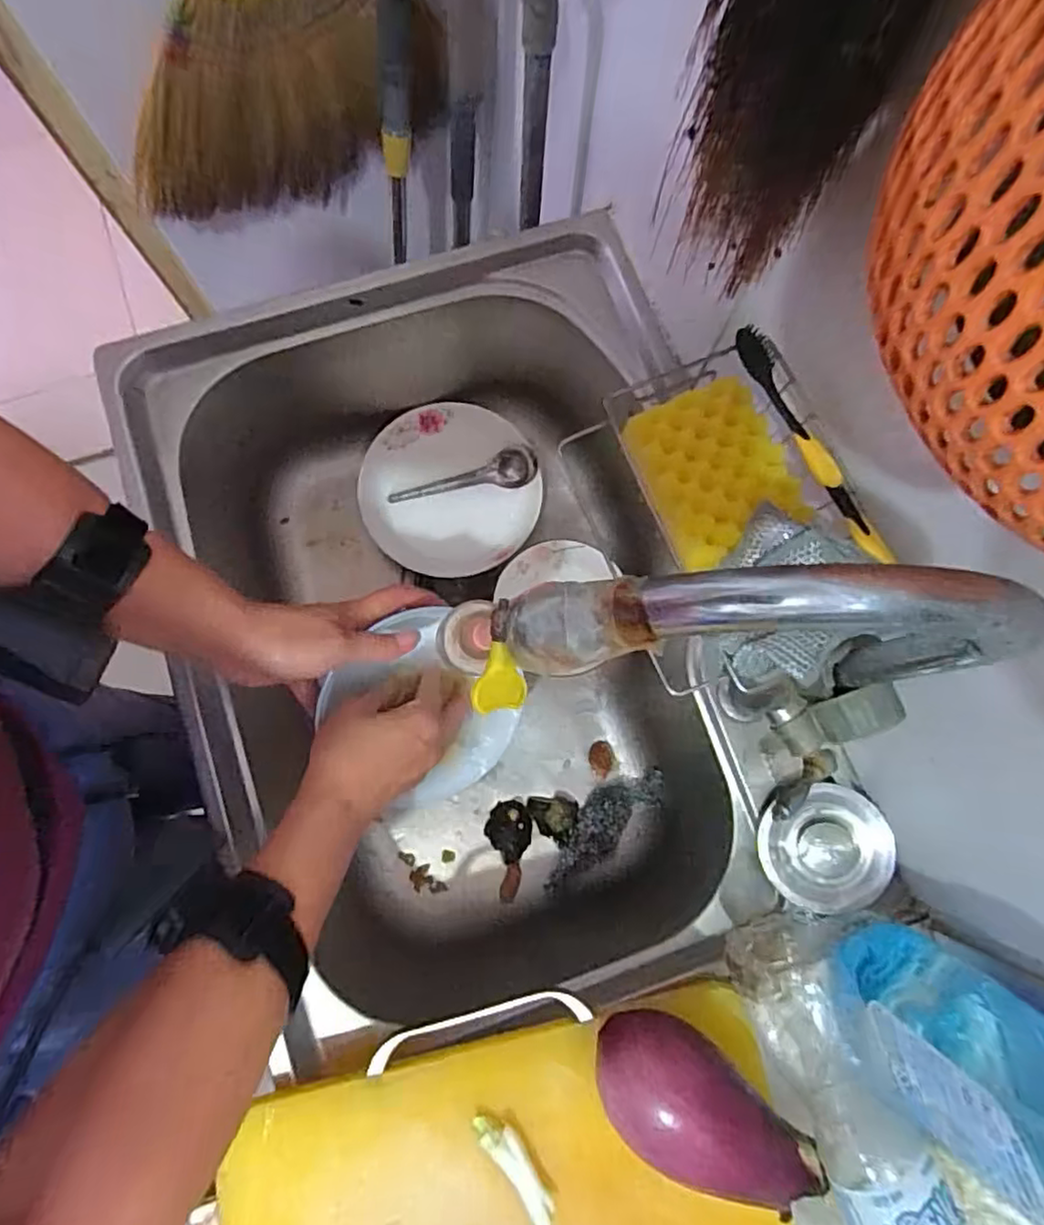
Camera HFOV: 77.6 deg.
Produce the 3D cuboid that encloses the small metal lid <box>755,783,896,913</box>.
[{"bbox_3d":[0.204,0.161,0.435,0.083,0.017,0.073,-40,66,21],"label":"small metal lid"}]

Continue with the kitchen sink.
[{"bbox_3d":[-0.059,0.009,0.558,0.414,0.201,0.553,-14,80,-4],"label":"kitchen sink"}]

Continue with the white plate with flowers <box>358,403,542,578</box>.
[{"bbox_3d":[-0.074,-0.121,0.658,0.173,0.030,0.164,0,79,0],"label":"white plate with flowers"}]

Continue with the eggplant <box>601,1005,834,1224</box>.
[{"bbox_3d":[0.099,0.279,0.359,0.132,0.059,0.066,41,82,8],"label":"eggplant"}]

